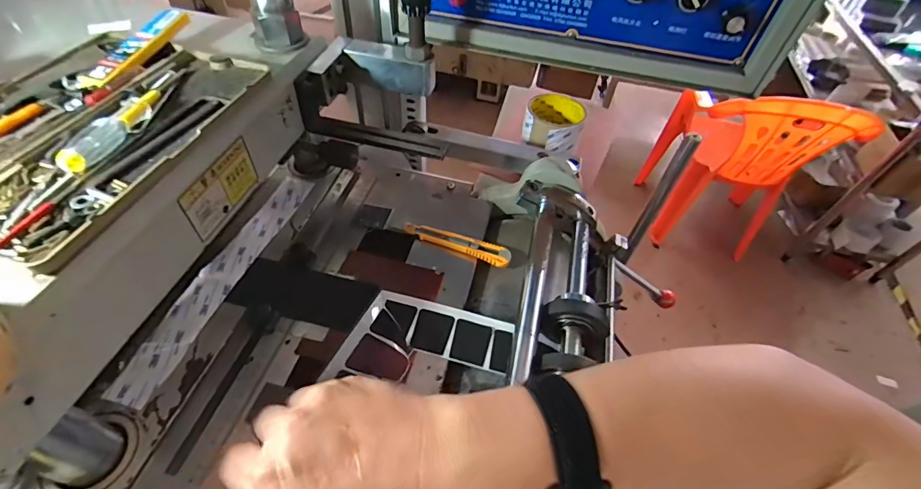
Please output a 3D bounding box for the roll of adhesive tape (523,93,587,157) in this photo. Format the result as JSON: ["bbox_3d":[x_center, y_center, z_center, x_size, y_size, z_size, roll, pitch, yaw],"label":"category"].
[{"bbox_3d":[0.135,-0.174,0.619,0.087,0.053,0.101,17,50,9],"label":"roll of adhesive tape"}]

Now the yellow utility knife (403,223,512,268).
[{"bbox_3d":[-0.004,-0.003,0.501,0.131,0.009,0.023,20,51,11],"label":"yellow utility knife"}]

